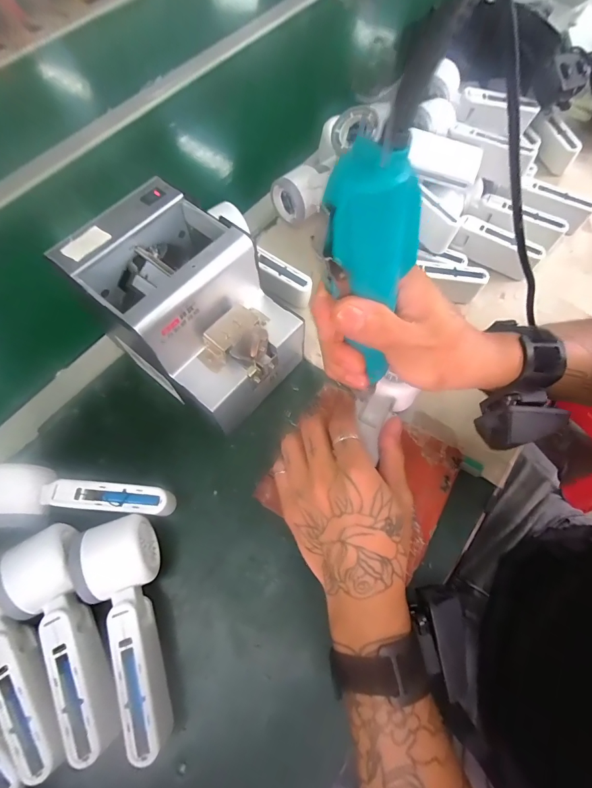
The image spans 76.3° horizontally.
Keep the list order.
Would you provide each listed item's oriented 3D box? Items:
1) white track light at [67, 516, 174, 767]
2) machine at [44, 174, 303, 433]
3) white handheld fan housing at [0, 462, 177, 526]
[{"bbox_3d":[-0.130,0.183,0.296,0.057,0.057,0.159,-21,66,-7],"label":"white track light"},{"bbox_3d":[-0.095,-0.078,0.344,0.176,0.117,0.129,35,71,16],"label":"machine"},{"bbox_3d":[-0.193,0.089,0.338,0.155,0.061,0.055,-5,65,0],"label":"white handheld fan housing"}]

